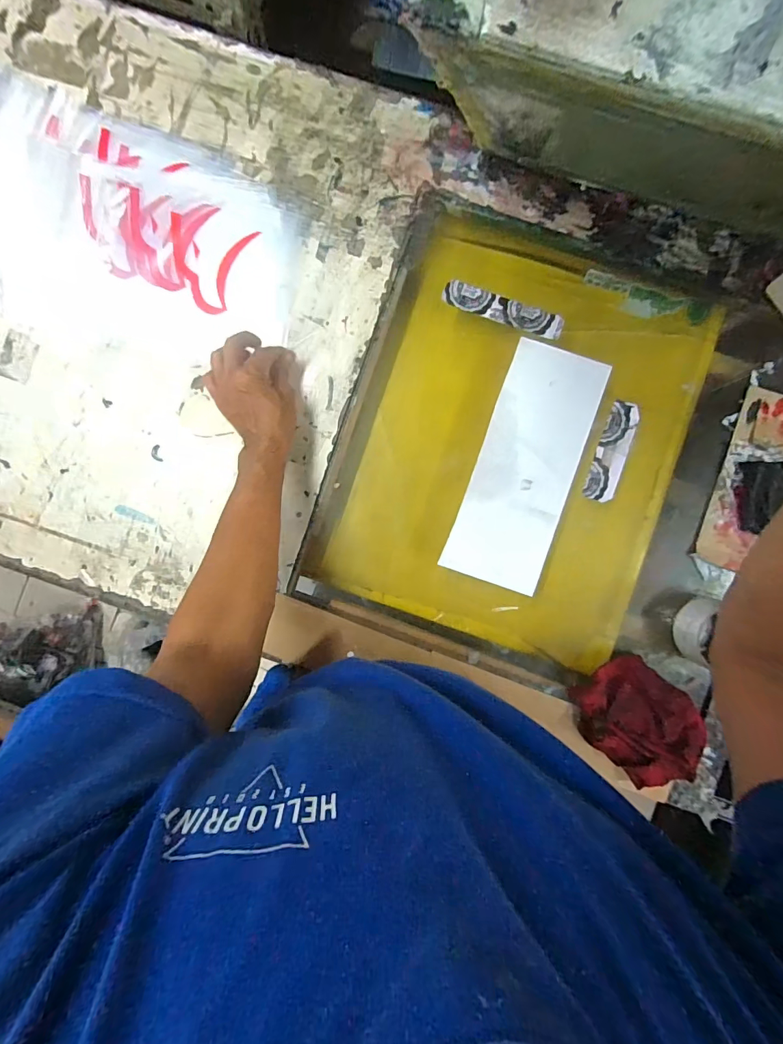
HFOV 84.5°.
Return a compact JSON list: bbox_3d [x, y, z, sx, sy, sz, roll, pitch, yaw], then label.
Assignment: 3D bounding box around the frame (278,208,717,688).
[{"bbox_3d":[0.157,-0.091,0.556,0.431,0.071,0.525,19,91,2],"label":"frame"}]

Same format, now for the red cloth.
[{"bbox_3d":[0.290,0.235,0.511,0.115,0.035,0.145,-43,89,2],"label":"red cloth"}]

